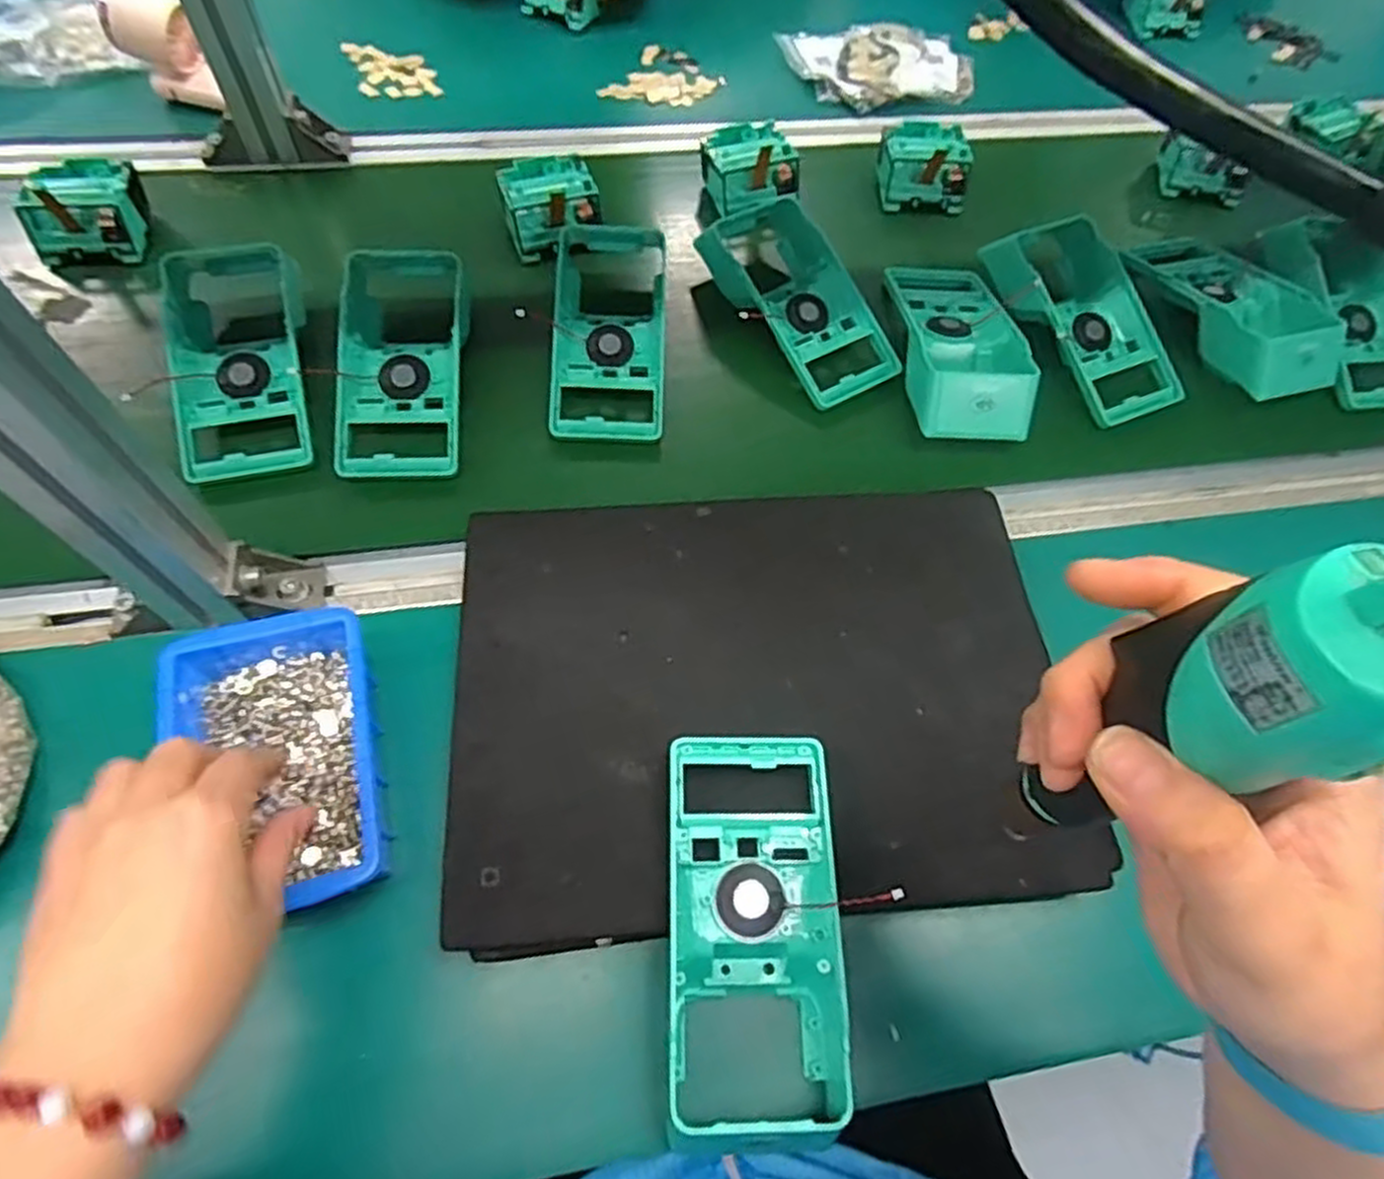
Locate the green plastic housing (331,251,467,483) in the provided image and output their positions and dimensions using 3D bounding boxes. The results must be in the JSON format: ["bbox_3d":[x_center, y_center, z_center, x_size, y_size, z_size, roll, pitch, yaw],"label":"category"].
[{"bbox_3d":[-0.205,-0.175,0.547,0.091,0.046,0.209,-4,64,-7],"label":"green plastic housing"}]

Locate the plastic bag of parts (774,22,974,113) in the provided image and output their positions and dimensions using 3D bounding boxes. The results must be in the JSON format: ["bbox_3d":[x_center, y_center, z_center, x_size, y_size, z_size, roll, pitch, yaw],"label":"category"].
[{"bbox_3d":[0.188,-0.523,0.767,0.192,0.035,0.102,-2,64,-6],"label":"plastic bag of parts"}]

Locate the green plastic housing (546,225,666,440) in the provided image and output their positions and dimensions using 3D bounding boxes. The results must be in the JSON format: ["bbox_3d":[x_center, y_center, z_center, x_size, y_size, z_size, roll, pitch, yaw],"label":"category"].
[{"bbox_3d":[-0.061,-0.194,0.575,0.083,0.052,0.194,2,64,-4],"label":"green plastic housing"}]

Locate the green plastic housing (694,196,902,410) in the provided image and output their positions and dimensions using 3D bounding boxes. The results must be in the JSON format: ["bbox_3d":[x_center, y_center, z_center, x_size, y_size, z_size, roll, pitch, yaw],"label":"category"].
[{"bbox_3d":[0.082,-0.227,0.598,0.087,0.063,0.183,-30,70,-18],"label":"green plastic housing"}]

